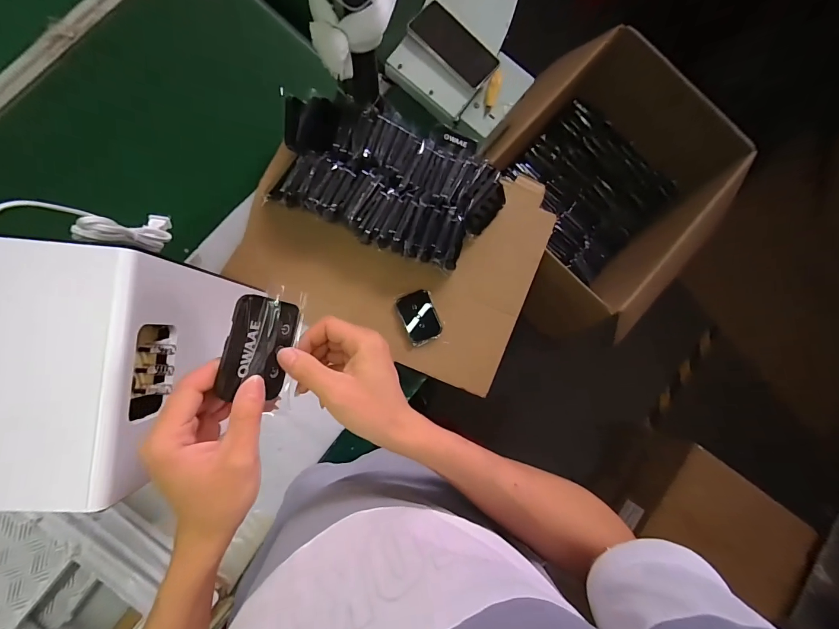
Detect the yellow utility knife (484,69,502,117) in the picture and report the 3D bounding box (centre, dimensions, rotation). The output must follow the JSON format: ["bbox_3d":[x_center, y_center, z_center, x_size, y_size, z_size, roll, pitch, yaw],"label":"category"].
[{"bbox_3d":[0.134,-0.406,0.670,0.020,0.014,0.082,16,86,-5],"label":"yellow utility knife"}]

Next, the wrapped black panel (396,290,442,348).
[{"bbox_3d":[0.002,0.004,0.633,0.060,0.013,0.090,-22,90,-6],"label":"wrapped black panel"}]

